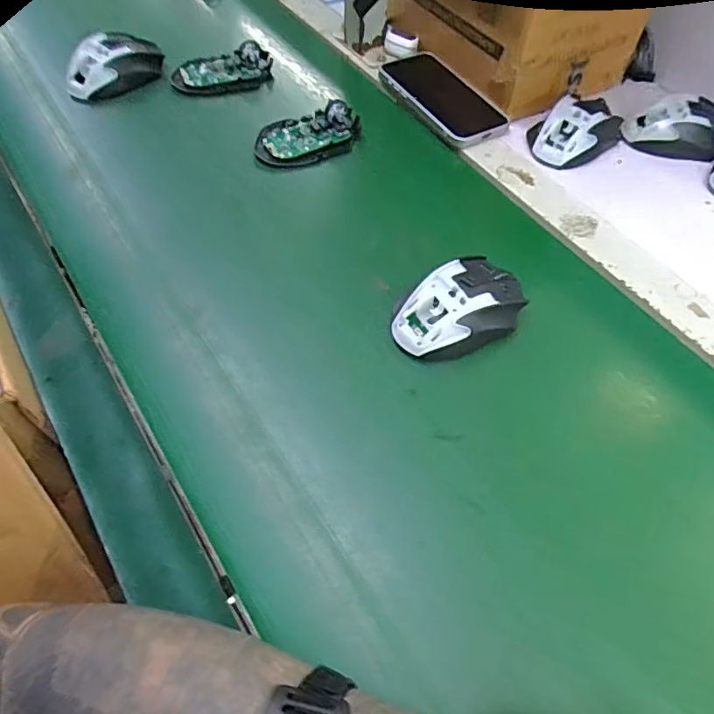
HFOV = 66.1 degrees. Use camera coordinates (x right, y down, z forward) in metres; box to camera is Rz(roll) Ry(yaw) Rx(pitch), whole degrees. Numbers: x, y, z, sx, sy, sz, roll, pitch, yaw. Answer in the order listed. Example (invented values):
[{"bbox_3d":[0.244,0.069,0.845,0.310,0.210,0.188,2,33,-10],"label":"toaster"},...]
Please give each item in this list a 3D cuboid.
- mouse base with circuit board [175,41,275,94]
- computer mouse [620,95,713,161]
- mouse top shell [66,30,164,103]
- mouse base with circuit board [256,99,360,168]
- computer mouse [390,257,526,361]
[{"bbox_3d":[-0.156,-0.335,0.636,0.111,0.024,0.063,-10,58,-8],"label":"mouse base with circuit board"},{"bbox_3d":[0.351,-0.252,0.597,0.112,0.036,0.069,11,58,6],"label":"computer mouse"},{"bbox_3d":[-0.279,-0.337,0.629,0.111,0.039,0.080,-19,60,-13],"label":"mouse top shell"},{"bbox_3d":[-0.050,-0.236,0.576,0.110,0.023,0.067,-11,58,-8],"label":"mouse base with circuit board"},{"bbox_3d":[0.085,-0.039,0.448,0.111,0.038,0.065,-28,62,-18],"label":"computer mouse"}]

